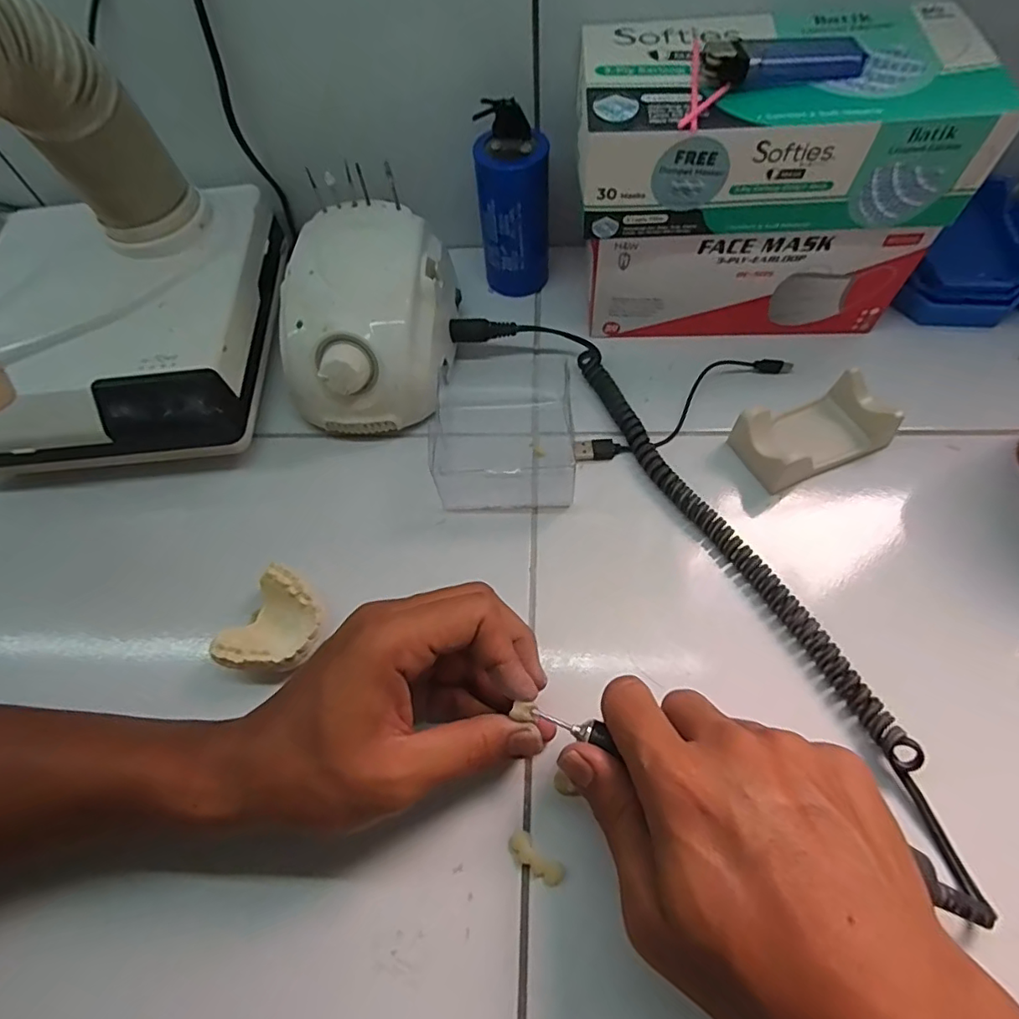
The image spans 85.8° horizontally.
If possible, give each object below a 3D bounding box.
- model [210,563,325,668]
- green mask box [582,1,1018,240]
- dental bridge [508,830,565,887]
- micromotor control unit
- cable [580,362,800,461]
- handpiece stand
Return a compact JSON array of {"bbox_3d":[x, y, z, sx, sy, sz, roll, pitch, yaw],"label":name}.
[{"bbox_3d":[-0.125,0.066,0.305,0.043,0.033,0.055,17,64,13],"label":"model"},{"bbox_3d":[0.144,-0.224,0.315,0.217,0.066,0.108,0,62,4],"label":"green mask box"},{"bbox_3d":[0.012,0.163,0.256,0.028,0.004,0.012,34,69,20],"label":"dental bridge"},{"bbox_3d":[-0.094,-0.128,0.373,0.105,0.081,0.139,4,62,6],"label":"micromotor control unit"},{"bbox_3d":[0.117,-0.070,0.365,0.161,0.015,0.030,-29,64,-11],"label":"cable"},{"bbox_3d":[0.184,-0.047,0.338,0.090,0.032,0.047,-21,62,-7],"label":"handpiece stand"}]

